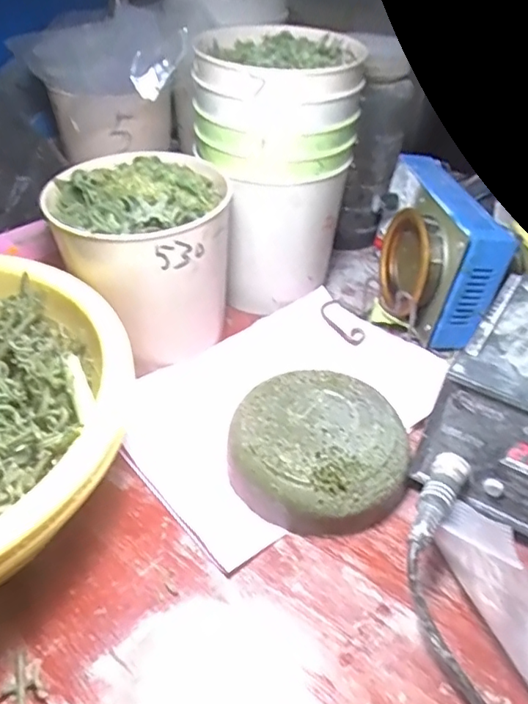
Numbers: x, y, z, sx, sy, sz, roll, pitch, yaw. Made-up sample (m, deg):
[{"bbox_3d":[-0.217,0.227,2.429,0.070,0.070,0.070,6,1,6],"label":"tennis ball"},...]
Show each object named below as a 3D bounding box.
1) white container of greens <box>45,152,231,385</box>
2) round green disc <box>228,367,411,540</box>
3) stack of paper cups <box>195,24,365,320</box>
[{"bbox_3d":[-0.078,-0.063,0.376,0.107,0.118,0.101,-8,42,-10],"label":"white container of greens"},{"bbox_3d":[0.033,0.057,0.328,0.099,0.036,0.094,1,41,-1],"label":"round green disc"},{"bbox_3d":[0.007,-0.132,0.413,0.112,0.174,0.101,-2,41,-4],"label":"stack of paper cups"}]

